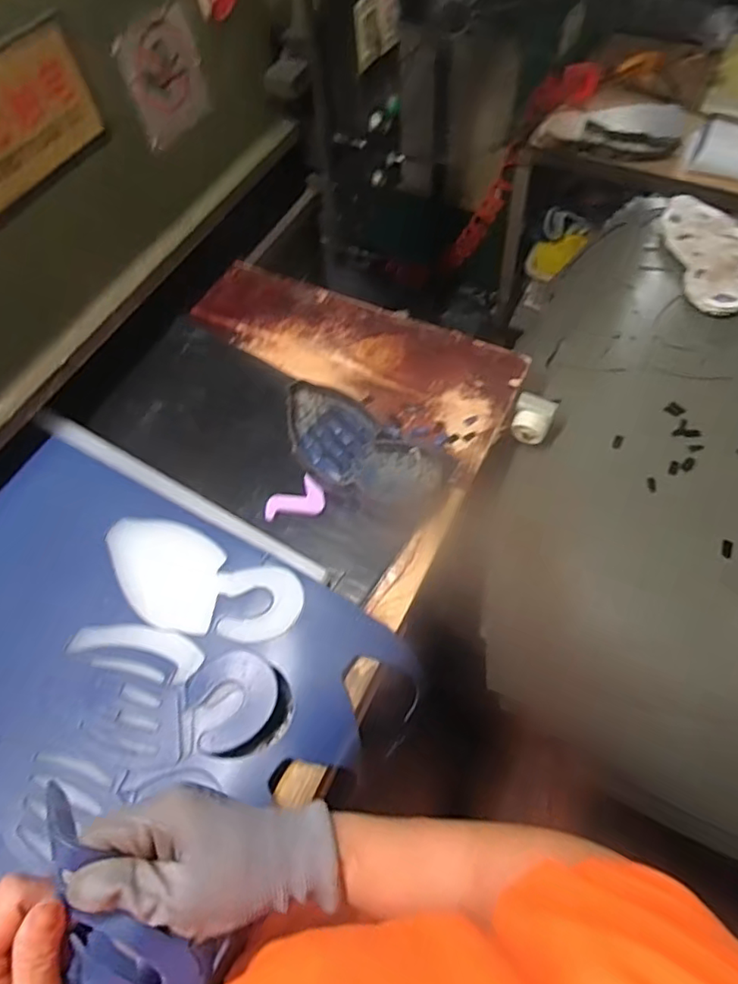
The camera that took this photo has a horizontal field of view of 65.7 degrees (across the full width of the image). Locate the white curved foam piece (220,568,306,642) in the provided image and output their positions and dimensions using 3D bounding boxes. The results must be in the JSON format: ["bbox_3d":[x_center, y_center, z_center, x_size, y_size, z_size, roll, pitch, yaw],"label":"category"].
[{"bbox_3d":[-0.107,0.110,0.567,0.083,0.009,0.075,-8,61,0],"label":"white curved foam piece"}]

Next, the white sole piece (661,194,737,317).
[{"bbox_3d":[0.534,-0.380,0.887,0.116,0.026,0.275,-1,61,4],"label":"white sole piece"}]

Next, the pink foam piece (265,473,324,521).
[{"bbox_3d":[-0.083,0.014,0.648,0.068,0.005,0.045,-34,79,-7],"label":"pink foam piece"}]

